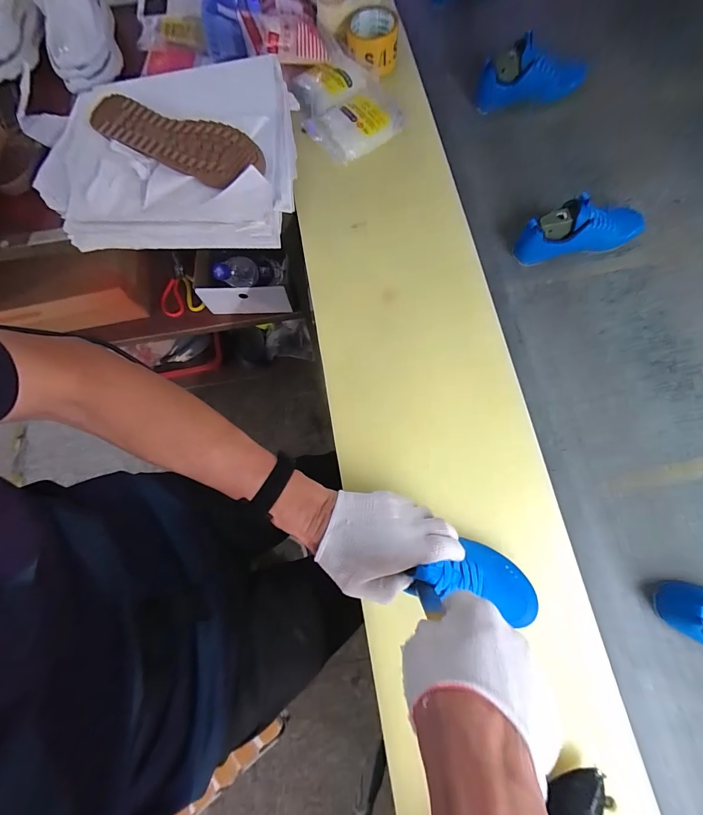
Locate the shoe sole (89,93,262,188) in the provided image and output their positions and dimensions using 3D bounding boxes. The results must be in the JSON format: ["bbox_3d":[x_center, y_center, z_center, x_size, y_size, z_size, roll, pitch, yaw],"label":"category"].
[{"bbox_3d":[-0.272,-0.410,0.553,0.298,0.023,0.084,20,75,6],"label":"shoe sole"}]

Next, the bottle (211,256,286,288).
[{"bbox_3d":[-0.212,-0.285,0.772,0.059,0.219,0.062,8,111,22],"label":"bottle"}]

